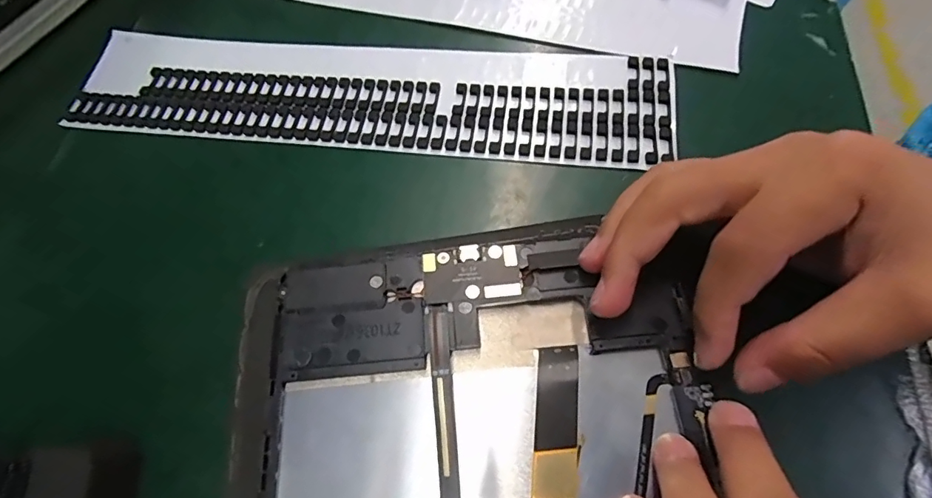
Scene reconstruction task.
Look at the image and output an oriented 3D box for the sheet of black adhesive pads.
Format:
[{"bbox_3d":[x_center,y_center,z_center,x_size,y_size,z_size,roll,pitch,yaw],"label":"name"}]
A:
[{"bbox_3d":[-0.055,-0.079,0.245,0.302,0.004,0.063,6,66,8],"label":"sheet of black adhesive pads"}]

